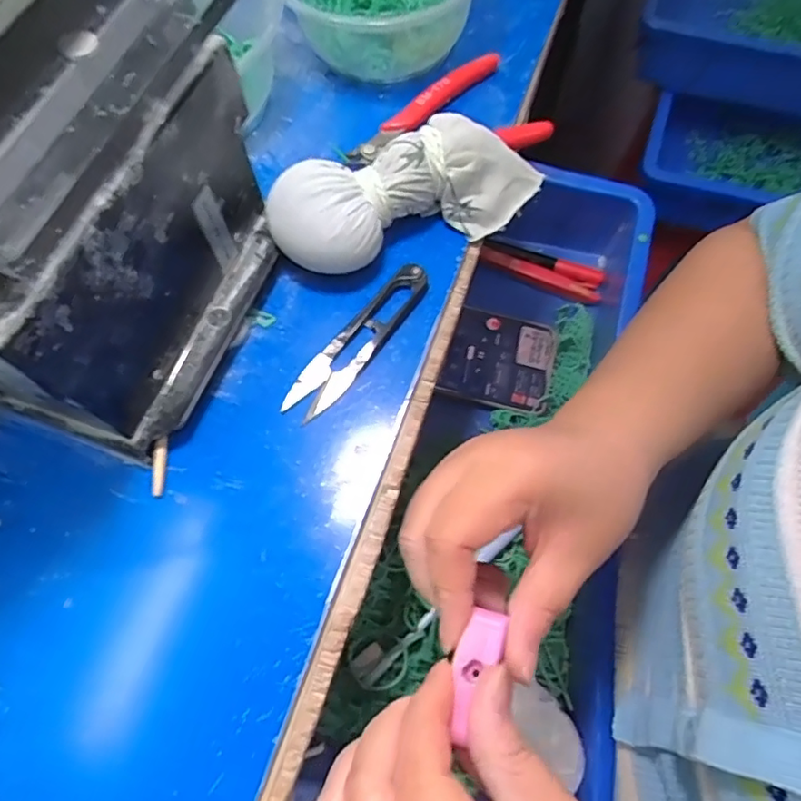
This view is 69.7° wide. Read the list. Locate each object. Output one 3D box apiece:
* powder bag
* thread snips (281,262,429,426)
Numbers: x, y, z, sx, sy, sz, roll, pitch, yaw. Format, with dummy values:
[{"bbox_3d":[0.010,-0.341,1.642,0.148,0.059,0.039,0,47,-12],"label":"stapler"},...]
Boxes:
[{"bbox_3d":[0.005,-0.111,0.313,0.147,0.046,0.051,-27,68,-10],"label":"powder bag"},{"bbox_3d":[-0.021,-0.032,0.299,0.024,0.012,0.101,38,72,16],"label":"thread snips"}]

